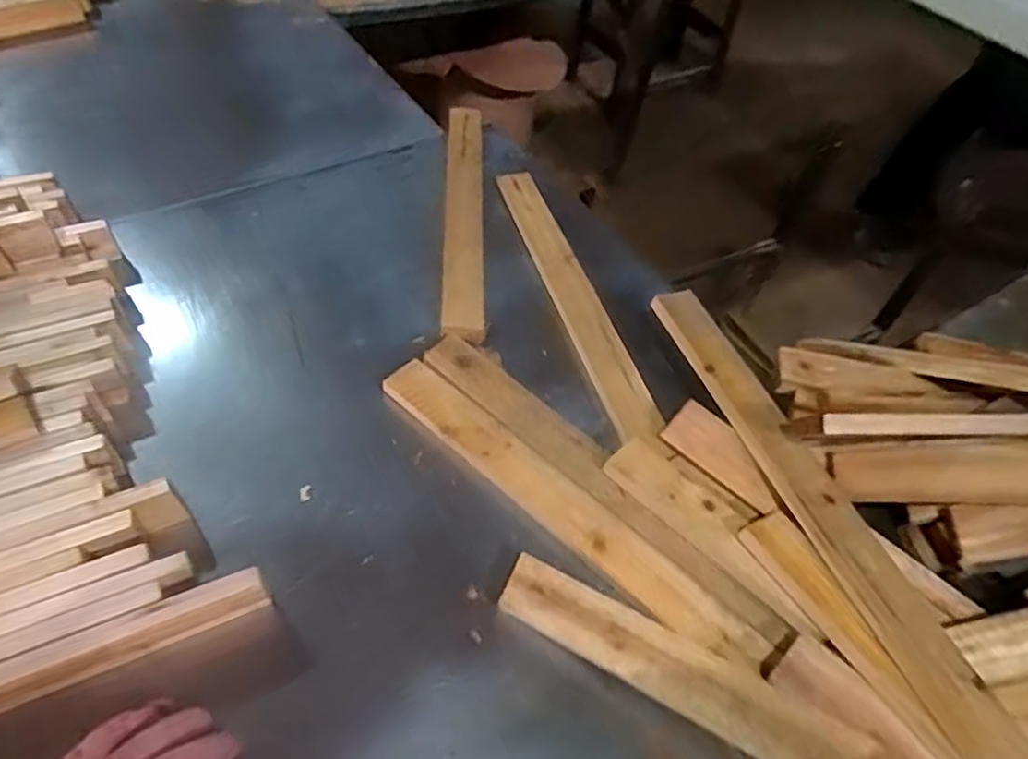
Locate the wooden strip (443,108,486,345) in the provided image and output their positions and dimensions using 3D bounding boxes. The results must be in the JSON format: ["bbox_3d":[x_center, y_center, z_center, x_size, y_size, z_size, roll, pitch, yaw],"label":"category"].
[{"bbox_3d":[-0.068,-0.232,0.931,0.048,0.015,0.480,1,50,-5],"label":"wooden strip"}]

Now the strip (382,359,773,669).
[{"bbox_3d":[0.040,0.117,0.650,0.433,0.016,0.061,38,56,24],"label":"strip"}]

